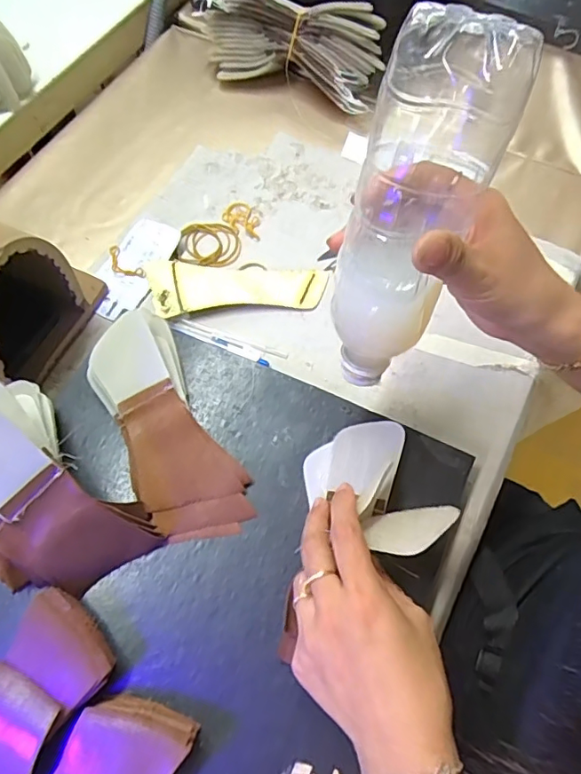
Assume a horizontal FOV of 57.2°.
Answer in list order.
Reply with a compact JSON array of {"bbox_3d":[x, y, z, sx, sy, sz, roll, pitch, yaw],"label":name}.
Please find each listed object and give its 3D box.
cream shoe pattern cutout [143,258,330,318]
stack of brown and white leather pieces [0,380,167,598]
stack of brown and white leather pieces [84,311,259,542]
[{"bbox_3d":[-0.049,-0.085,0.470,0.156,0.006,0.057,5,64,-1],"label":"cream shoe pattern cutout"},{"bbox_3d":[-0.162,0.069,0.329,0.129,0.104,0.089,42,69,16],"label":"stack of brown and white leather pieces"},{"bbox_3d":[-0.090,0.029,0.384,0.068,0.017,0.168,-25,82,-14],"label":"stack of brown and white leather pieces"}]

